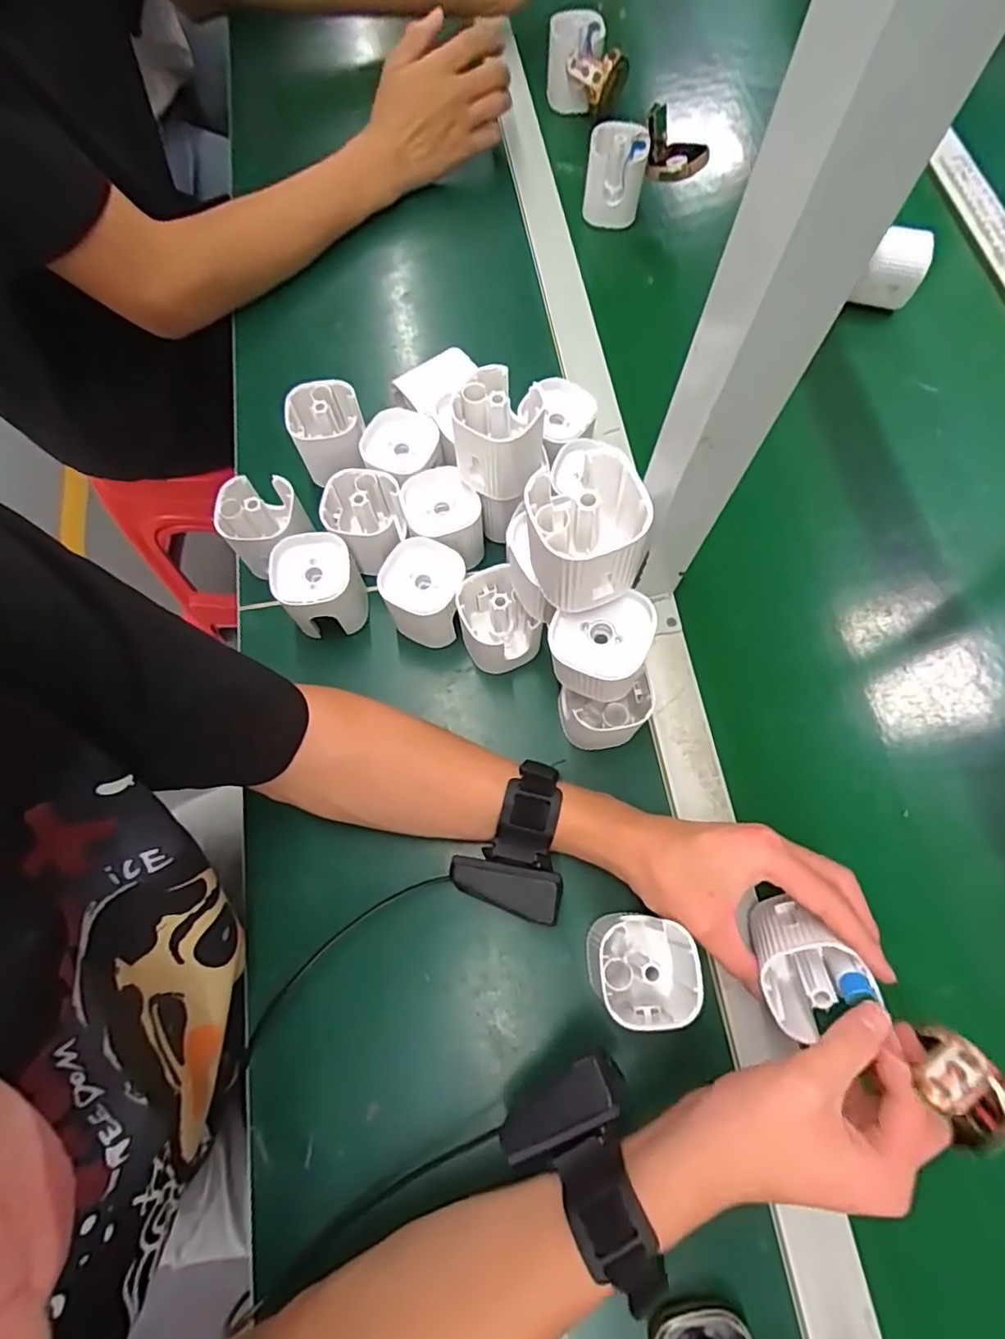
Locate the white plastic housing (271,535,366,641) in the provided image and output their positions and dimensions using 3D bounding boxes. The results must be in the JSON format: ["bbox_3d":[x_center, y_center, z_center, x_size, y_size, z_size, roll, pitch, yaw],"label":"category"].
[{"bbox_3d":[-0.133,-0.058,0.441,0.054,0.067,0.055,-8,71,-3],"label":"white plastic housing"}]

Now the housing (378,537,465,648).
[{"bbox_3d":[-0.054,-0.055,0.435,0.053,0.063,0.055,22,73,7],"label":"housing"}]

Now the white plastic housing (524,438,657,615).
[{"bbox_3d":[0.039,-0.066,0.306,0.059,0.066,0.054,-15,73,-6],"label":"white plastic housing"}]

